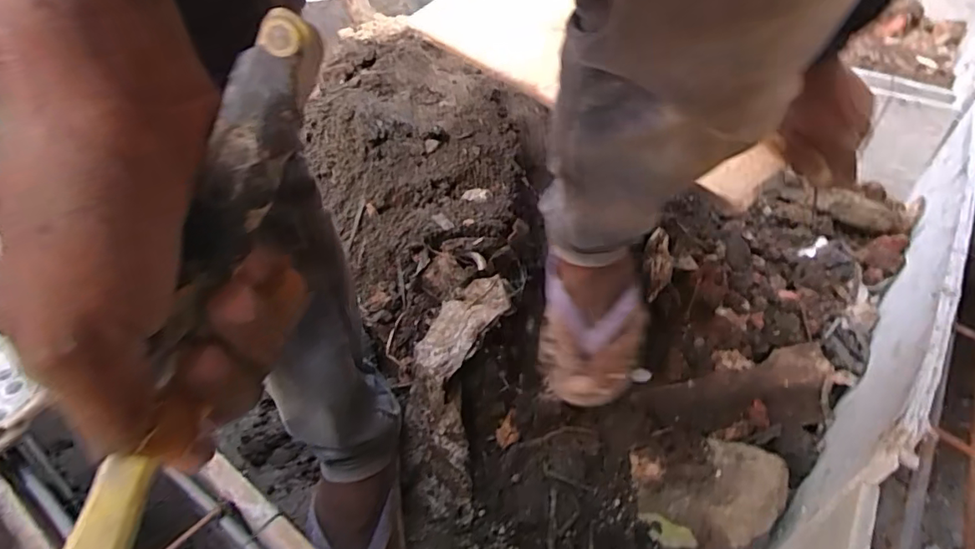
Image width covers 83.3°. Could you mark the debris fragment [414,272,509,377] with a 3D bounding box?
[{"bbox_3d":[-0.026,0.052,0.607,0.054,0.025,0.135,26,61,27],"label":"debris fragment"}]

